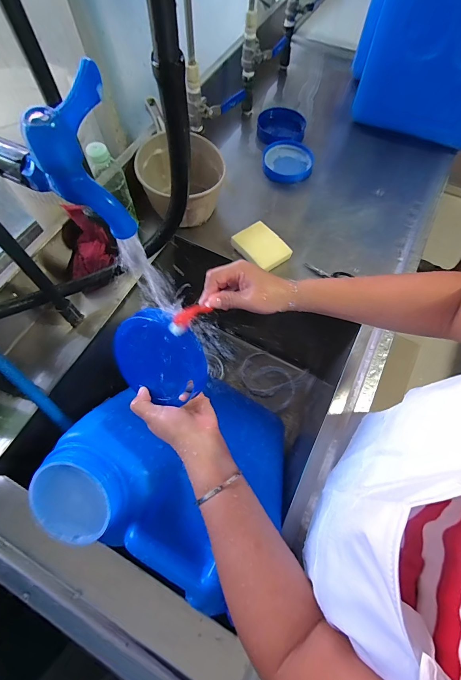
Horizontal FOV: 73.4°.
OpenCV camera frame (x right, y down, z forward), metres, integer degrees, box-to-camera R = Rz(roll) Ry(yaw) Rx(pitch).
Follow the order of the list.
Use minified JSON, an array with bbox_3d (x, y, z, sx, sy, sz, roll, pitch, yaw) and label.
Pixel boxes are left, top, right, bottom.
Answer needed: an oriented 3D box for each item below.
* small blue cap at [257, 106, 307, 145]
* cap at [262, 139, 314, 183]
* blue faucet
[{"bbox_3d":[0.128,-0.544,0.785,0.116,0.027,0.119,0,65,0],"label":"small blue cap"},{"bbox_3d":[0.137,-0.427,0.739,0.117,0.021,0.121,0,65,0],"label":"cap"},{"bbox_3d":[-0.110,-0.122,0.217,0.063,0.080,0.064,-8,65,-3],"label":"blue faucet"}]

